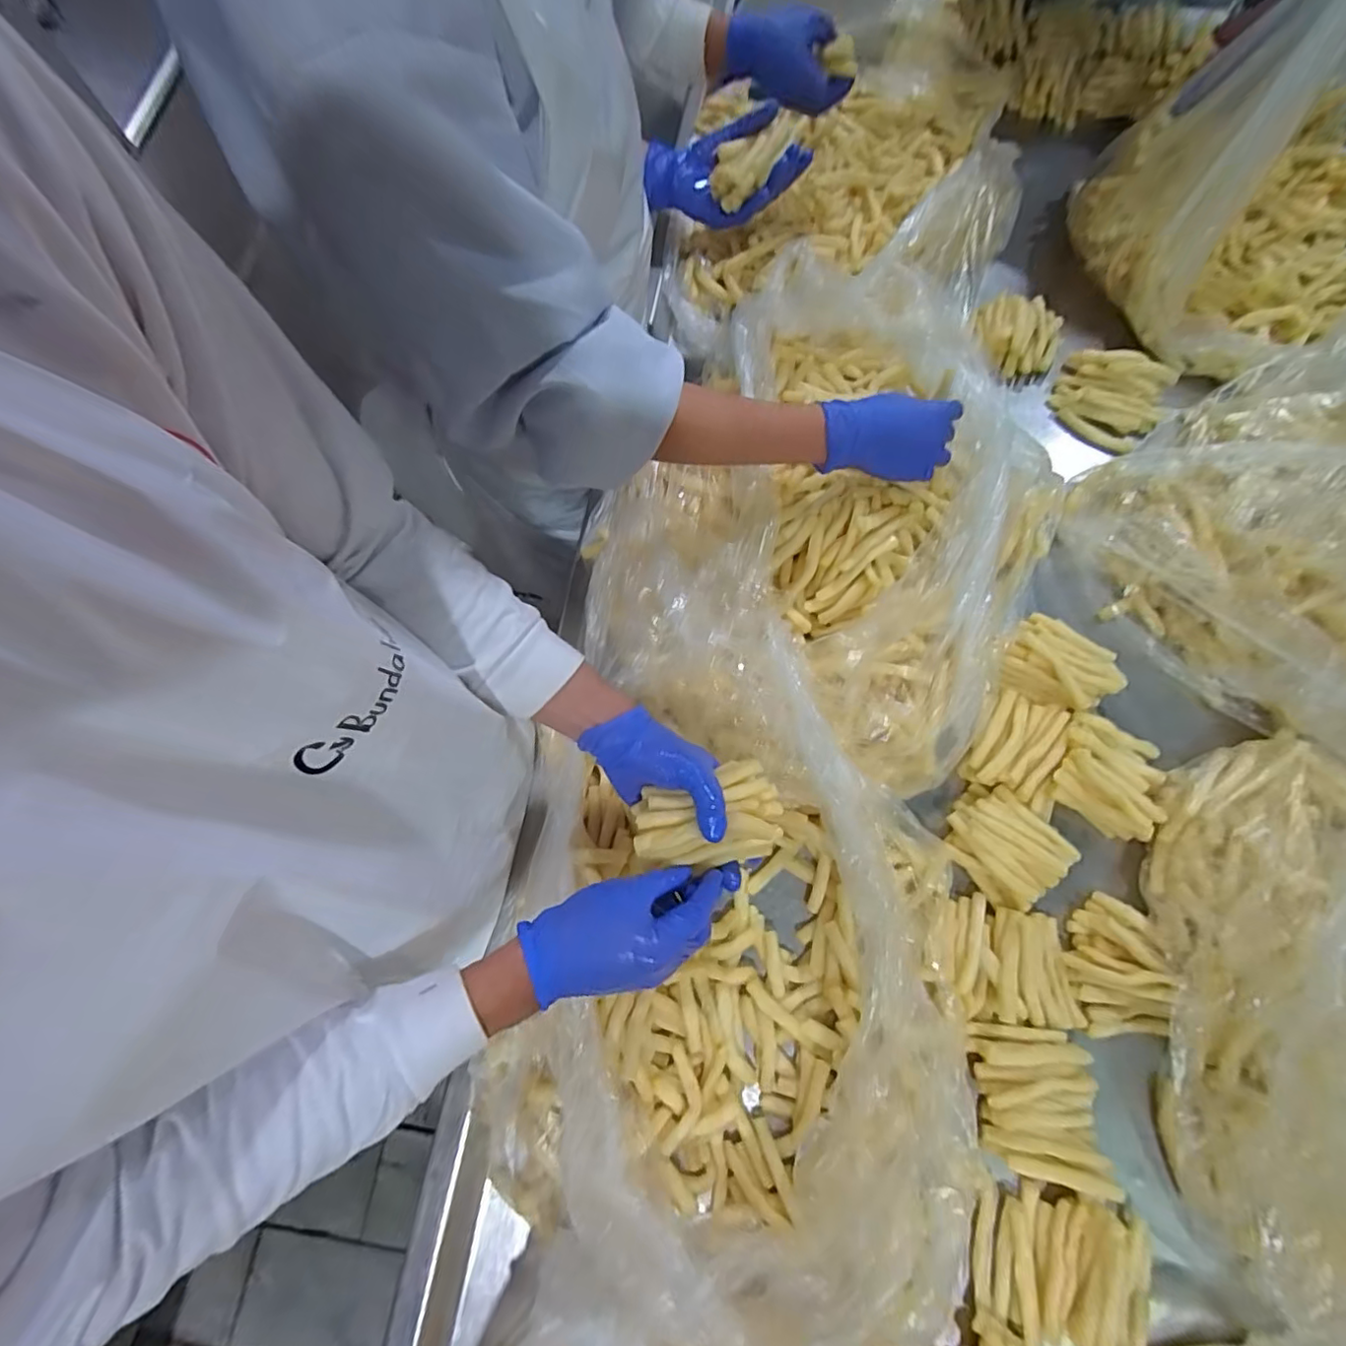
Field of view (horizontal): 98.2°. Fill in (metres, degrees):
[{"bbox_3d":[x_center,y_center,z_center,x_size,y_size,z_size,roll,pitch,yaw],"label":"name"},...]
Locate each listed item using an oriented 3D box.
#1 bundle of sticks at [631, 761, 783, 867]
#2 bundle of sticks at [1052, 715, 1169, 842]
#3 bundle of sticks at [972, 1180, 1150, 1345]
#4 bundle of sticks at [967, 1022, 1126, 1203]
[{"bbox_3d":[0.027,0.111,0.455,0.115,0.035,0.074,-8,73,-2],"label":"bundle of sticks"},{"bbox_3d":[0.445,0.100,0.591,0.106,0.035,0.107,28,76,9],"label":"bundle of sticks"},{"bbox_3d":[0.328,0.501,0.484,0.139,0.030,0.114,15,74,5],"label":"bundle of sticks"},{"bbox_3d":[0.326,0.385,0.517,0.108,0.024,0.118,5,73,3],"label":"bundle of sticks"}]

